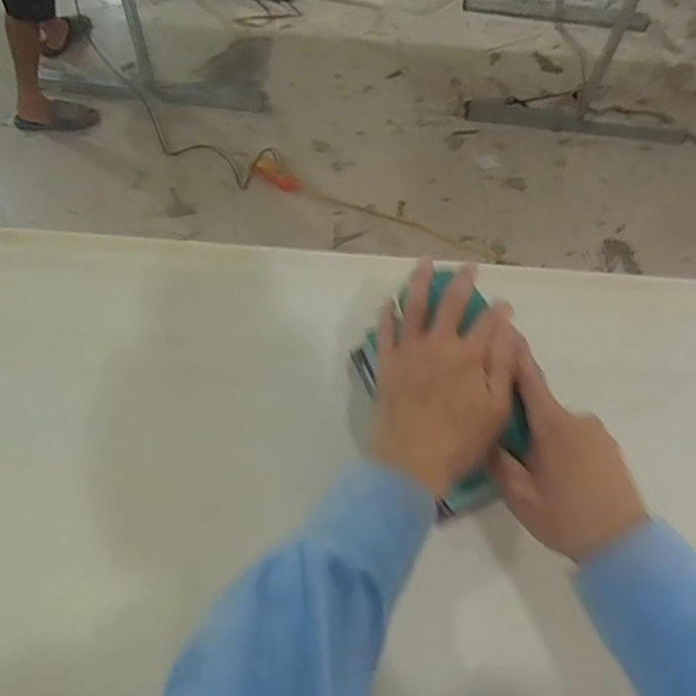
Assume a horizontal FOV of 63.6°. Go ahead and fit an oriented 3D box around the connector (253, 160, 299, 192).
[{"bbox_3d":[-0.224,-0.540,1.758,0.148,0.060,0.036,28,58,-16],"label":"connector"}]

